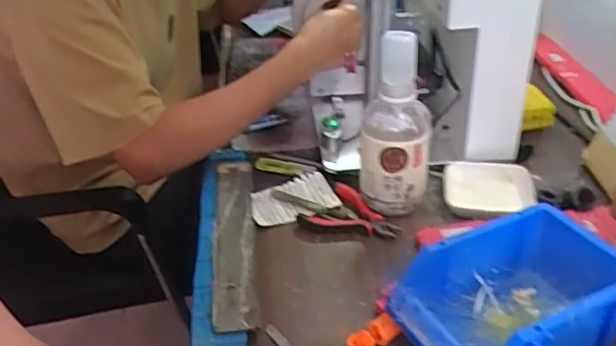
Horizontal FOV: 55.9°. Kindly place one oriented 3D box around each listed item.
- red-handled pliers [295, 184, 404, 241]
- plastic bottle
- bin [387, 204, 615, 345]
[{"bbox_3d":[0.053,0.044,0.682,0.111,0.018,0.082,5,33,14],"label":"red-handled pliers"},{"bbox_3d":[0.095,-0.045,0.635,0.075,0.197,0.063,6,34,13],"label":"plastic bottle"},{"bbox_3d":[0.179,0.111,0.502,0.192,0.080,0.128,-17,34,-19],"label":"bin"}]

